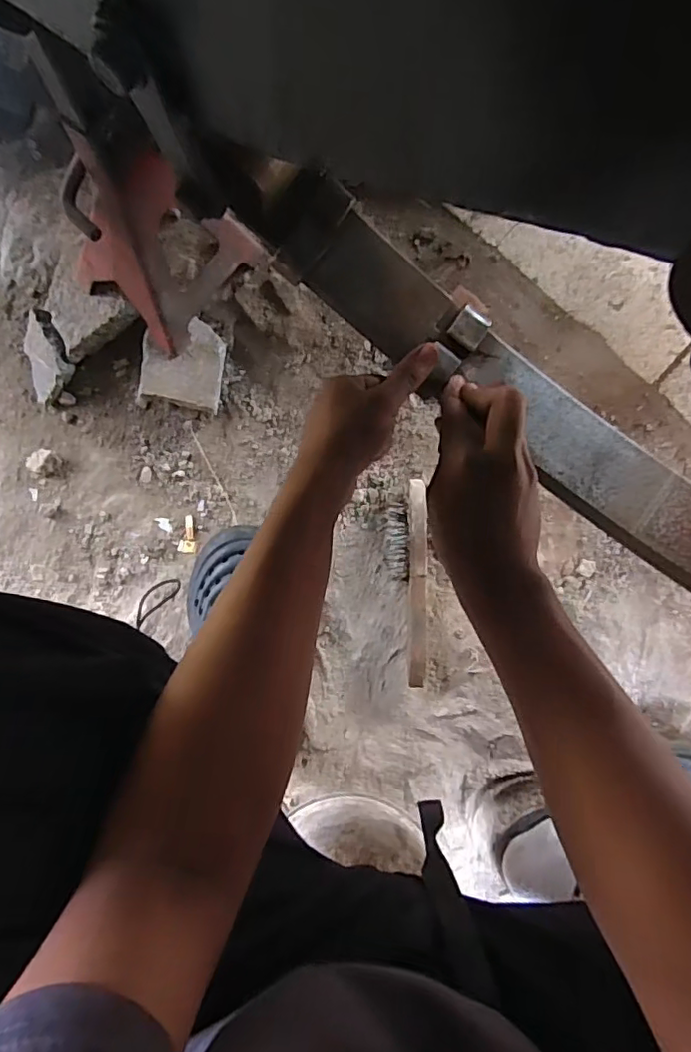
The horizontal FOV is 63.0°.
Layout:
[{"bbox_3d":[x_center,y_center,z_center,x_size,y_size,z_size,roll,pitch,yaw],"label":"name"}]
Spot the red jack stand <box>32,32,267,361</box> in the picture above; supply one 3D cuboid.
[{"bbox_3d":[-0.235,-0.324,0.584,0.154,0.245,0.147,35,86,4],"label":"red jack stand"}]

